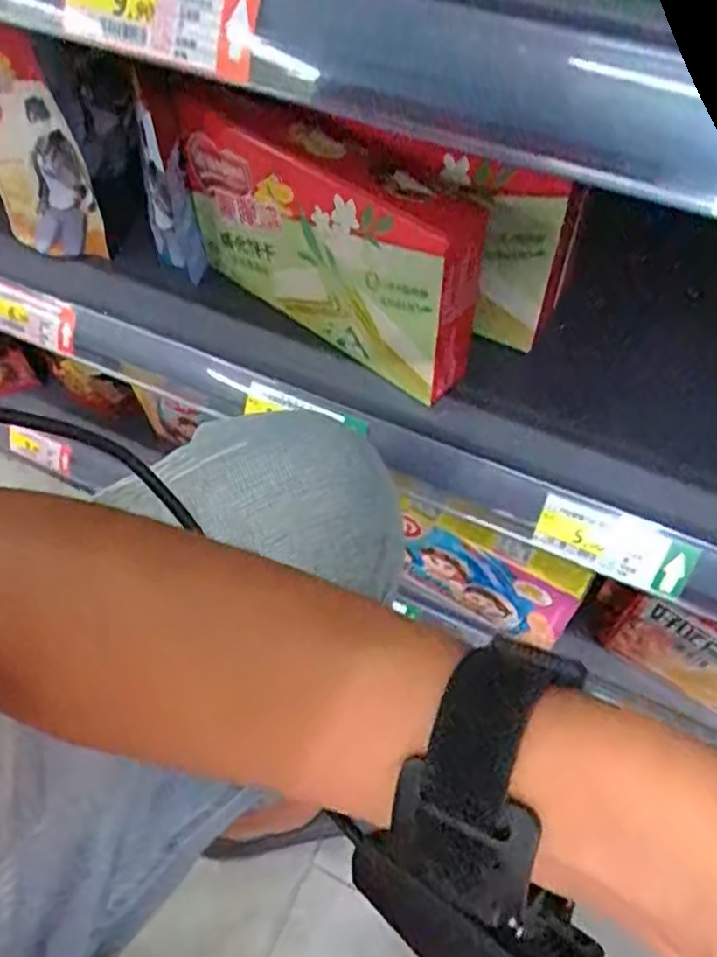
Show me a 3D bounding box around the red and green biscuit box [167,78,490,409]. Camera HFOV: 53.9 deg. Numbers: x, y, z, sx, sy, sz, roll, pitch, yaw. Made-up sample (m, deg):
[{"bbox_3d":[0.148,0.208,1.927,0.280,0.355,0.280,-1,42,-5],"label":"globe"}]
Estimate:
[{"bbox_3d":[-0.026,-0.158,0.463,0.220,0.137,0.047,34,65,21],"label":"red and green biscuit box"}]

